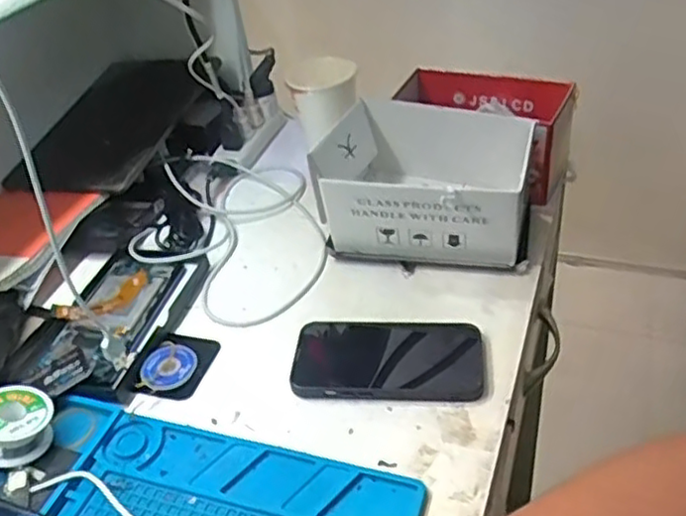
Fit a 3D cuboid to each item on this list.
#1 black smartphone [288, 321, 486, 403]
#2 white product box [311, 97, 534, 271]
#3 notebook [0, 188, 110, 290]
[{"bbox_3d":[0.035,0.080,0.544,0.150,0.014,0.075,1,38,10],"label":"black smartphone"},{"bbox_3d":[0.078,-0.069,0.645,0.183,0.116,0.134,9,40,20],"label":"white product box"},{"bbox_3d":[-0.338,-0.020,0.682,0.149,0.015,0.150,3,42,25],"label":"notebook"}]

